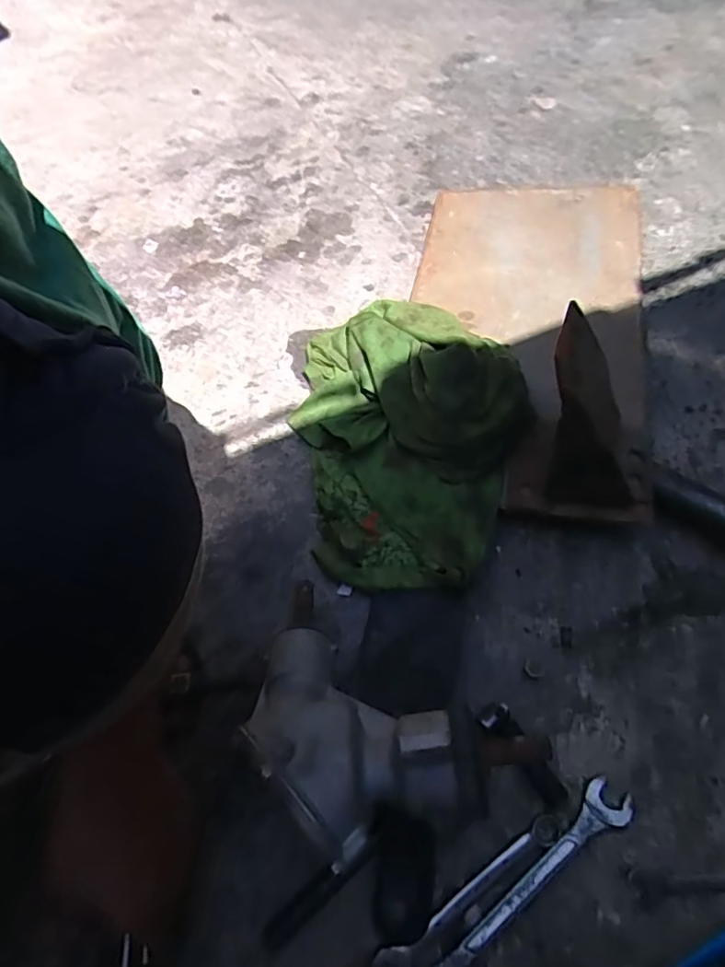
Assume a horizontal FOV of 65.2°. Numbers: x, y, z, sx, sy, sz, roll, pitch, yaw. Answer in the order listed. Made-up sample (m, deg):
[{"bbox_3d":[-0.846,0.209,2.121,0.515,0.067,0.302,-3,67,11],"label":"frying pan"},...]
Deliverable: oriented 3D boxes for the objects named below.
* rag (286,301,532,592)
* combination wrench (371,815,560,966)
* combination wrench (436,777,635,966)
[{"bbox_3d":[0.045,-0.056,0.549,0.221,0.087,0.311,-1,61,-1],"label":"rag"},{"bbox_3d":[0.077,0.289,0.398,0.160,0.008,0.033,-36,67,-18],"label":"combination wrench"},{"bbox_3d":[0.115,0.287,0.403,0.200,0.014,0.033,-32,66,-17],"label":"combination wrench"}]

